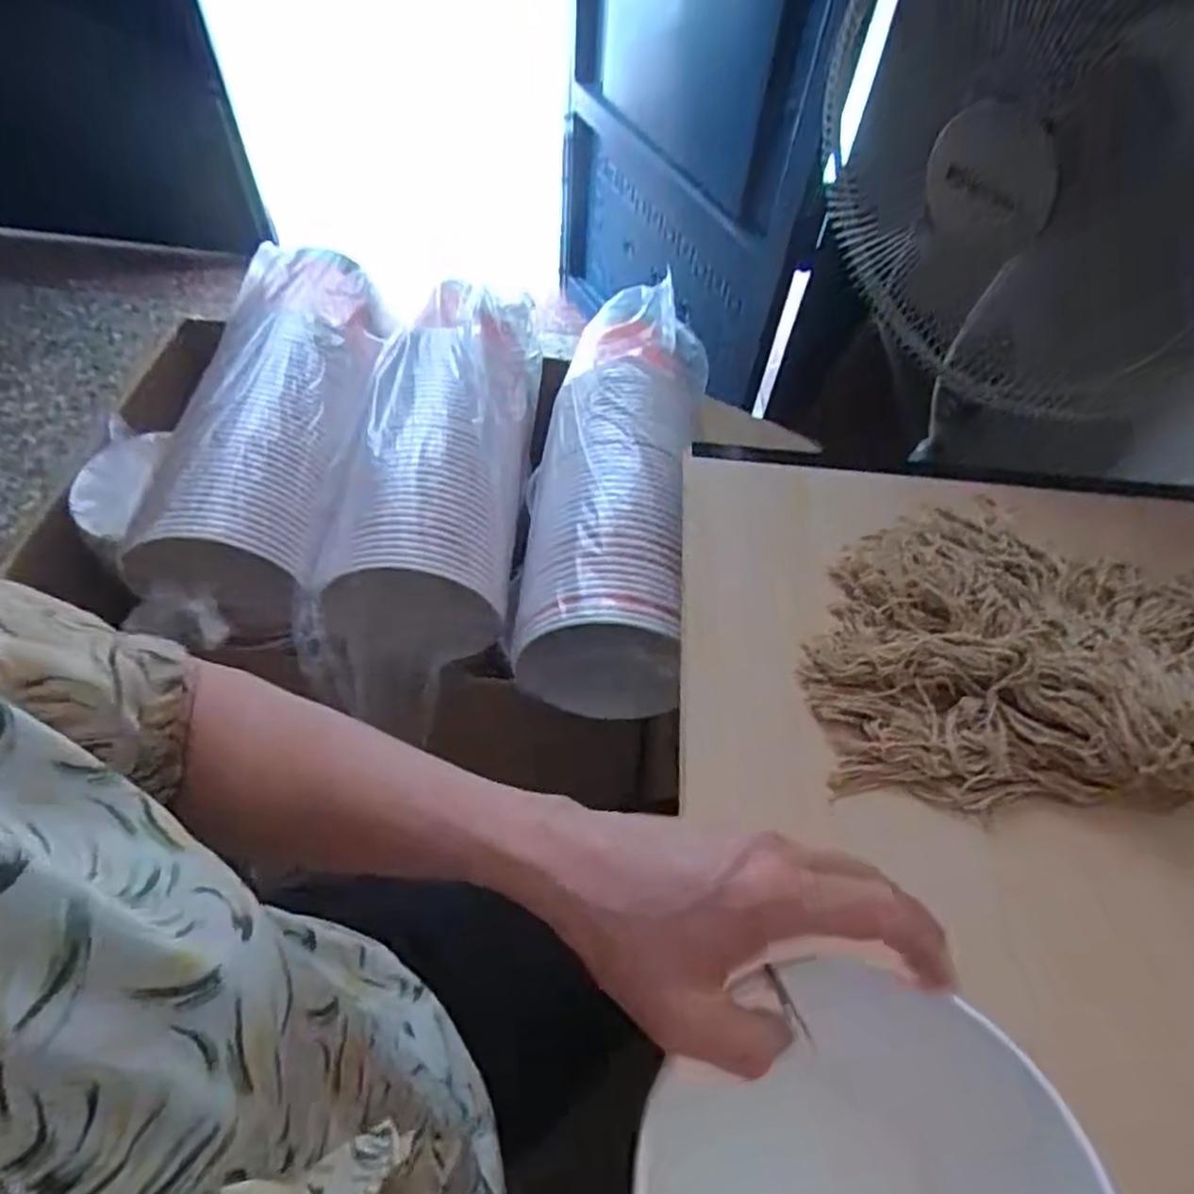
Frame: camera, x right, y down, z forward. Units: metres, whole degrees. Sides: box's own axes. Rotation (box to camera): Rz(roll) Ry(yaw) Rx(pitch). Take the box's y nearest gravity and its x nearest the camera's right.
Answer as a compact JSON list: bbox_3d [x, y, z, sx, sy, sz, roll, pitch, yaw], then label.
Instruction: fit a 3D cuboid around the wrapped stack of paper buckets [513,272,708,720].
[{"bbox_3d":[0.026,-0.146,0.765,0.155,0.152,0.506,9,56,2],"label":"wrapped stack of paper buckets"}]

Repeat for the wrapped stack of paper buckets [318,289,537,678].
[{"bbox_3d":[-0.153,-0.146,0.757,0.145,0.138,0.385,4,56,-1],"label":"wrapped stack of paper buckets"}]

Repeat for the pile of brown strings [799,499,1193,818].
[{"bbox_3d":[0.305,0.026,0.532,0.322,0.058,0.251,-4,57,-6],"label":"pile of brown strings"}]

